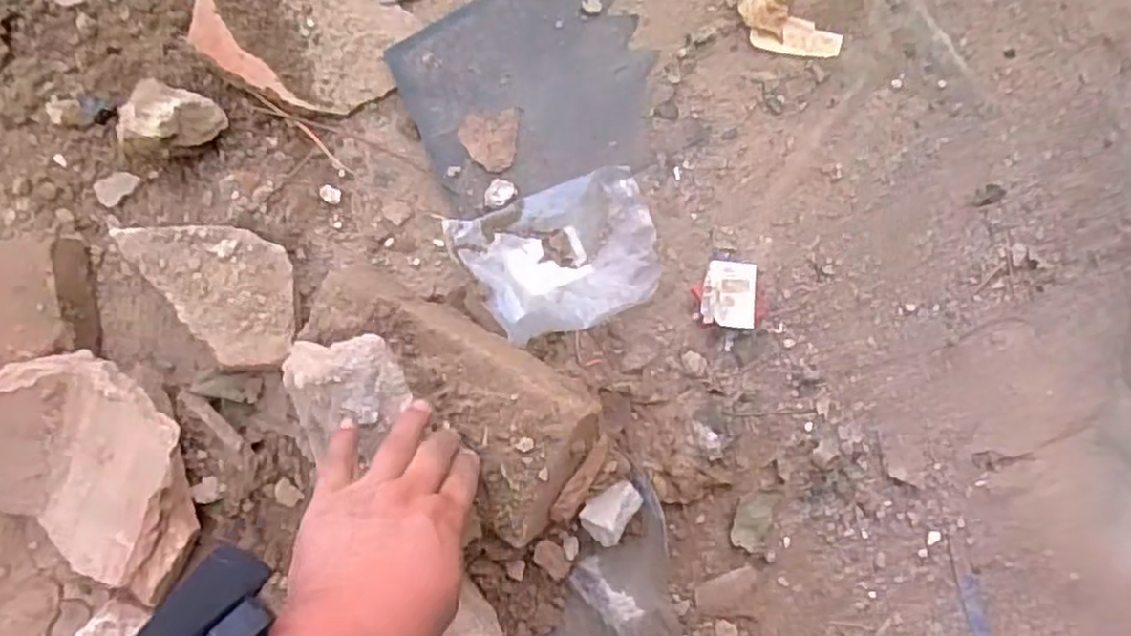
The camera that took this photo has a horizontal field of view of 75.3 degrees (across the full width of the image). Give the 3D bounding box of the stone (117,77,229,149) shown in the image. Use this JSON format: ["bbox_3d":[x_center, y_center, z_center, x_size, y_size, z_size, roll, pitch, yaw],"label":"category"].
[{"bbox_3d":[-0.308,-0.154,0.582,0.069,0.060,0.056,13,93,-4],"label":"stone"}]

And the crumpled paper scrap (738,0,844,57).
[{"bbox_3d":[0.191,-0.253,0.636,0.095,0.013,0.049,40,91,-4],"label":"crumpled paper scrap"}]

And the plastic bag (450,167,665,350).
[{"bbox_3d":[-0.001,-0.051,0.616,0.160,0.032,0.117,-20,85,-15],"label":"plastic bag"}]

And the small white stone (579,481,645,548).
[{"bbox_3d":[0.035,0.142,0.542,0.045,0.041,0.027,-40,94,0],"label":"small white stone"}]

